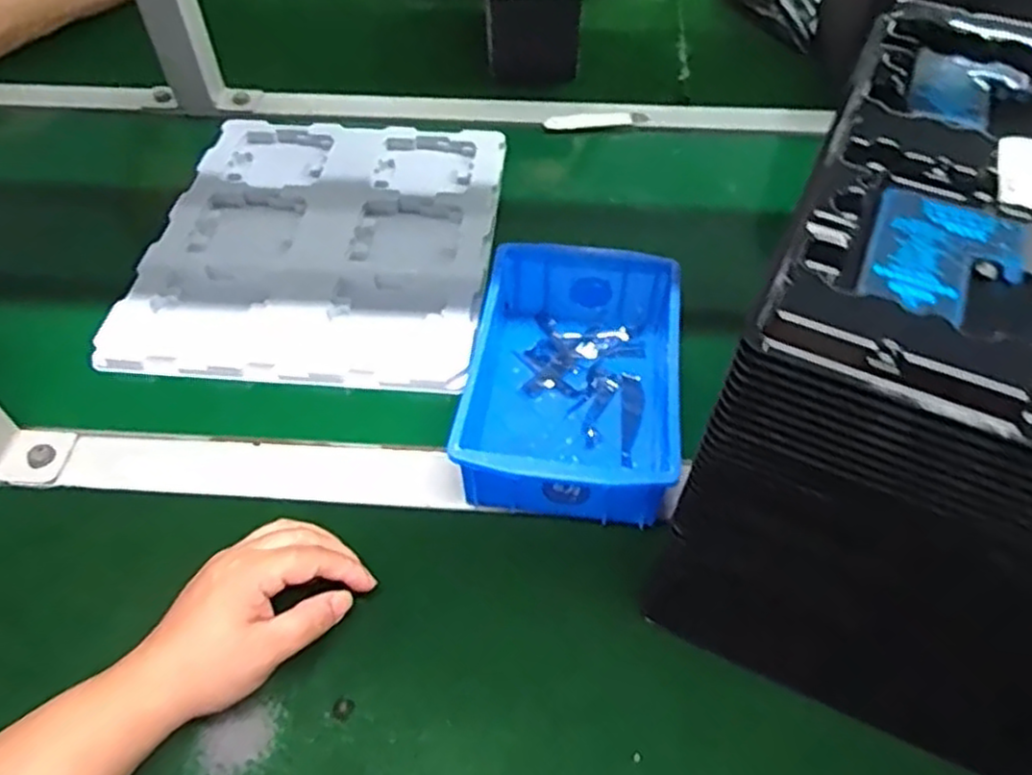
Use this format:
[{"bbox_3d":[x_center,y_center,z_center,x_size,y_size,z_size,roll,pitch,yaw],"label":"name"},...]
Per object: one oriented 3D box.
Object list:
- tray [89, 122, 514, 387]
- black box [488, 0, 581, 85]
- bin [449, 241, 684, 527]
[{"bbox_3d":[-0.159,-0.132,0.636,0.274,0.017,0.321,4,51,3],"label":"tray"},{"bbox_3d":[0.013,-0.431,0.826,0.098,0.095,0.174,-3,51,-3],"label":"black box"},{"bbox_3d":[0.034,-0.009,0.500,0.131,0.061,0.203,3,51,2],"label":"bin"}]

